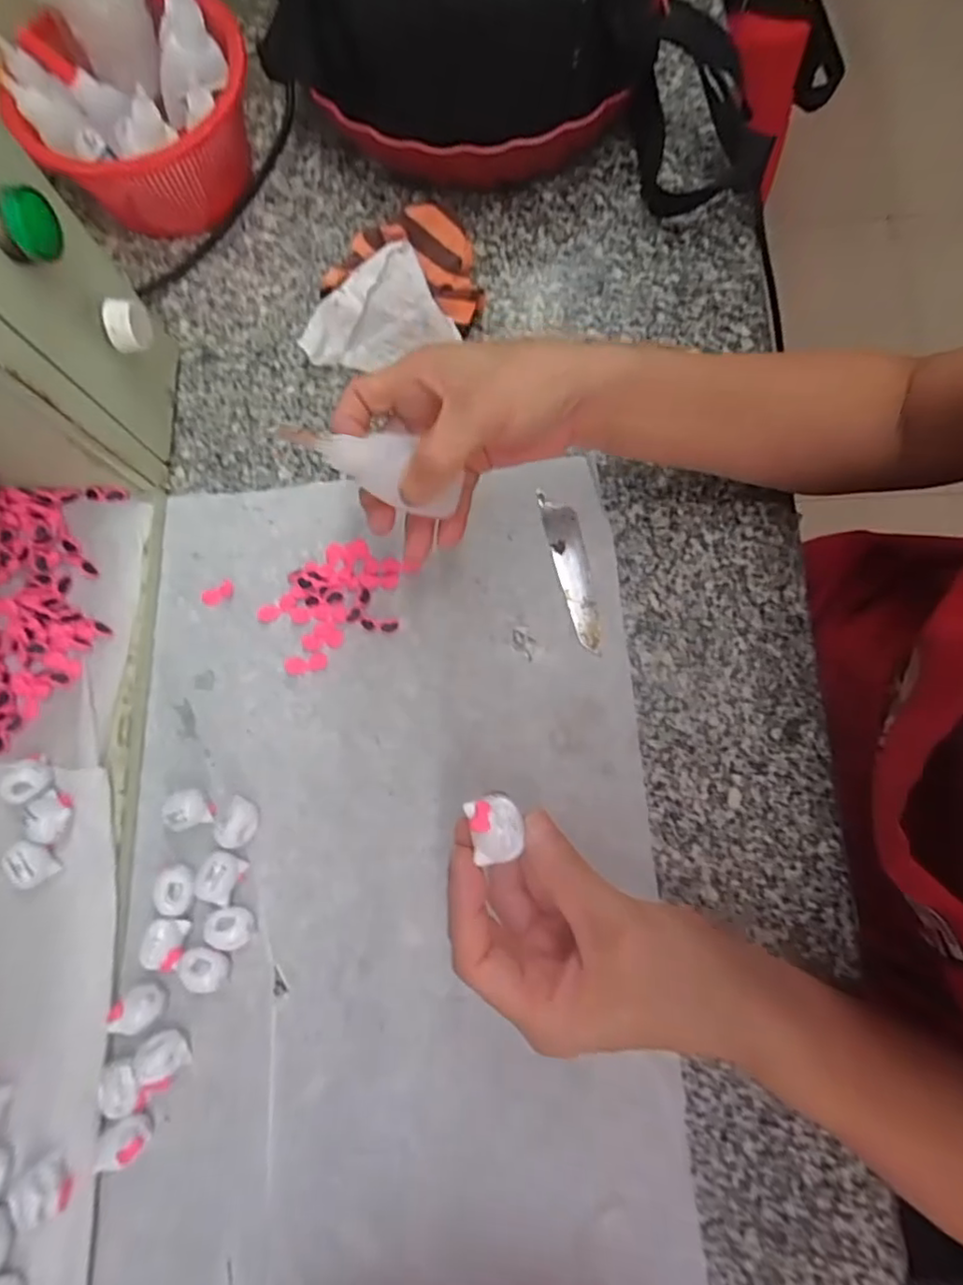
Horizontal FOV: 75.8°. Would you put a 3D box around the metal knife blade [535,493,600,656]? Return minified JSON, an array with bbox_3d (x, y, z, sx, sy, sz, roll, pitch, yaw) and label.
[{"bbox_3d":[0.056,-0.045,0.375,0.020,0.004,0.103,-13,78,-1],"label":"metal knife blade"}]

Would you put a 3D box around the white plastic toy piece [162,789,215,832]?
[{"bbox_3d":[-0.163,0.092,0.343,0.021,0.016,0.022,0,78,1],"label":"white plastic toy piece"}]

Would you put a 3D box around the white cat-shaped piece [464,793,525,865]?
[{"bbox_3d":[0.005,0.072,0.243,0.021,0.007,0.023,-8,78,0],"label":"white cat-shaped piece"}]

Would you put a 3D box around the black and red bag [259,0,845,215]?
[{"bbox_3d":[0.037,-0.400,0.401,0.286,0.097,0.202,2,78,2],"label":"black and red bag"}]

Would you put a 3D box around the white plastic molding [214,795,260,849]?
[{"bbox_3d":[-0.134,0.100,0.342,0.018,0.015,0.025,21,80,6],"label":"white plastic molding"}]

